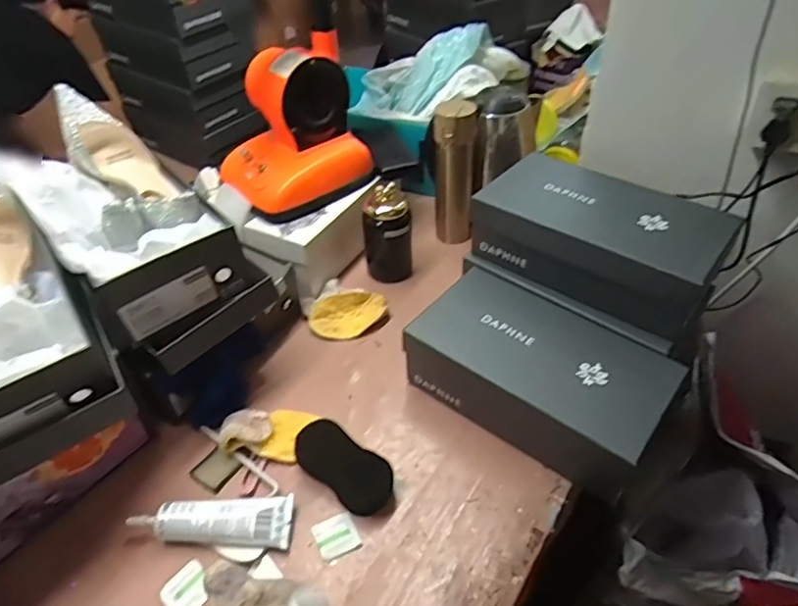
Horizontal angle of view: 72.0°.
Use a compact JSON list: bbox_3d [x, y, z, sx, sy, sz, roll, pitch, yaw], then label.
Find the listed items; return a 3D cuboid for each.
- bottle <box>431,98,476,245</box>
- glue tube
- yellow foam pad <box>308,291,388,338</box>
[{"bbox_3d":[0.092,-0.214,0.924,0.069,0.232,0.068,2,43,5],"label":"bottle"},{"bbox_3d":[-0.203,0.235,0.599,0.168,0.026,0.050,0,43,2],"label":"glue tube"},{"bbox_3d":[-0.076,0.018,0.839,0.117,0.015,0.070,-4,71,-16],"label":"yellow foam pad"}]

